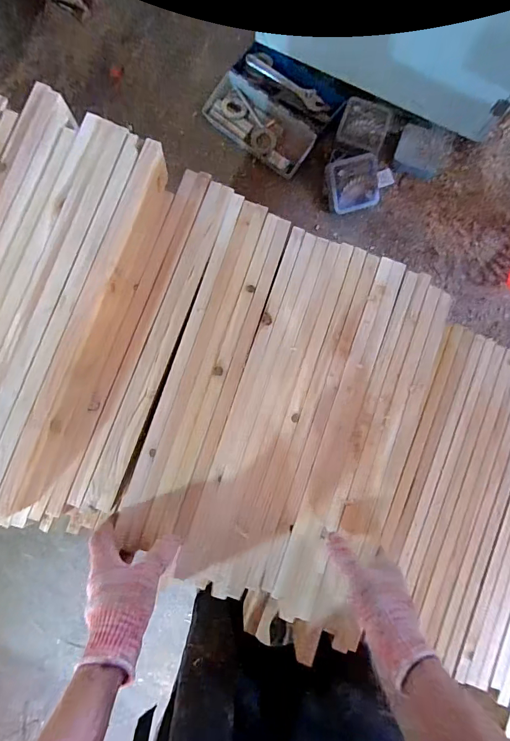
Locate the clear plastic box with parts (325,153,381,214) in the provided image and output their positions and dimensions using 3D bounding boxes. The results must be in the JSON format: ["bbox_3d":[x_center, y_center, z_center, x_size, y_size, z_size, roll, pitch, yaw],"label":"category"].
[{"bbox_3d":[0.318,-0.606,1.230,0.167,0.059,0.161,-13,111,-6],"label":"clear plastic box with parts"}]

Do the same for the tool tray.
[{"bbox_3d":[0.061,-0.881,1.255,0.377,0.059,0.342,38,85,3],"label":"tool tray"}]

